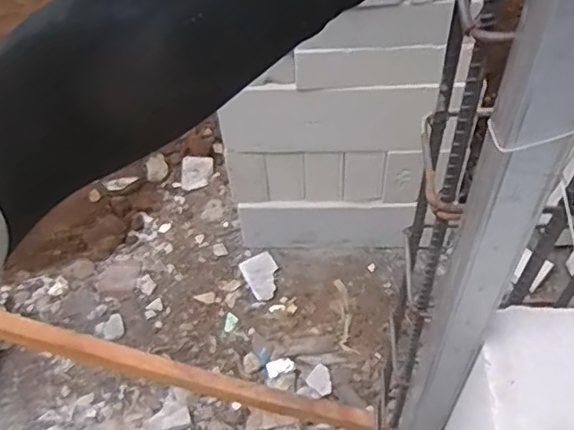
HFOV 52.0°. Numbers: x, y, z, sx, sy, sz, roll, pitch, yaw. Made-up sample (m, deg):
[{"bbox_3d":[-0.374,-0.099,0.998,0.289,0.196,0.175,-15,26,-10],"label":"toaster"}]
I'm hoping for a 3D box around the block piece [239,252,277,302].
[{"bbox_3d":[-0.066,0.168,1.610,0.090,0.020,0.130,-23,54,-13],"label":"block piece"}]

